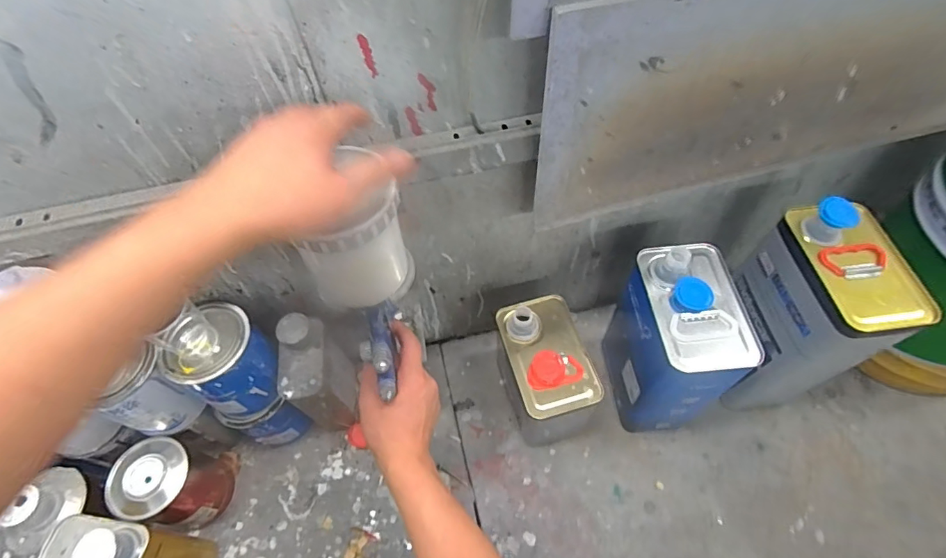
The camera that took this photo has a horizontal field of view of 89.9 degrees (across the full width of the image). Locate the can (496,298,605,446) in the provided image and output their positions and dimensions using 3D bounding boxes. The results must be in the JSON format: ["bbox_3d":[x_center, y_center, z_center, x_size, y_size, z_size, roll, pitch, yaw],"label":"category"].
[{"bbox_3d":[0.112,0.137,0.708,0.120,0.187,0.161,-16,57,-7],"label":"can"}]

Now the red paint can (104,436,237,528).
[{"bbox_3d":[-0.415,0.289,0.668,0.092,0.145,0.101,-2,57,2],"label":"red paint can"}]

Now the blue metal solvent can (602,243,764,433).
[{"bbox_3d":[0.271,0.098,0.665,0.111,0.283,0.169,-6,57,0],"label":"blue metal solvent can"}]

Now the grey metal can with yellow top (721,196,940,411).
[{"bbox_3d":[0.433,0.050,0.636,0.106,0.297,0.162,-8,57,-2],"label":"grey metal can with yellow top"}]

